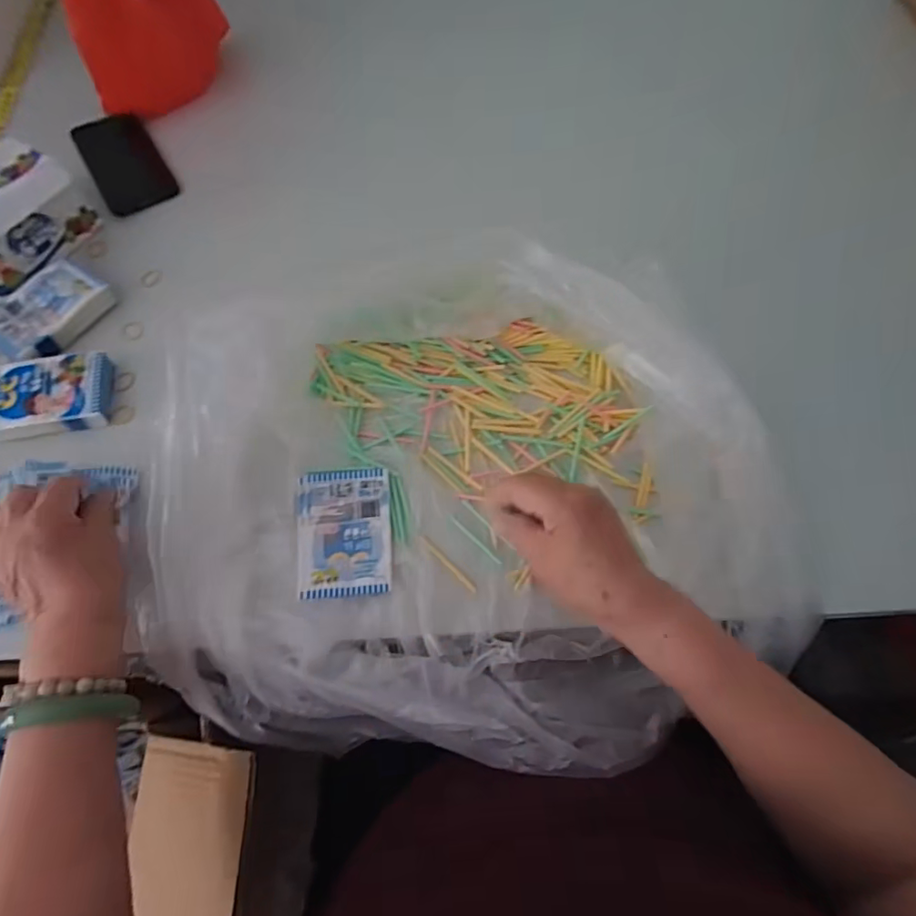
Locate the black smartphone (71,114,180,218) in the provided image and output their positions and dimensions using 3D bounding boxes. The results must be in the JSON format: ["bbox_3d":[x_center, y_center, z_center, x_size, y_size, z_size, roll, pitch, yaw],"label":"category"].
[{"bbox_3d":[-0.387,-0.345,0.614,0.078,0.012,0.152,-31,71,-11],"label":"black smartphone"}]

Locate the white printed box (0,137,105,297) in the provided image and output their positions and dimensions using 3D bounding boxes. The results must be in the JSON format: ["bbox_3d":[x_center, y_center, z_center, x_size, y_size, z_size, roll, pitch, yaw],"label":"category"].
[{"bbox_3d":[-0.450,-0.239,0.523,0.090,0.073,0.131,30,72,11],"label":"white printed box"}]

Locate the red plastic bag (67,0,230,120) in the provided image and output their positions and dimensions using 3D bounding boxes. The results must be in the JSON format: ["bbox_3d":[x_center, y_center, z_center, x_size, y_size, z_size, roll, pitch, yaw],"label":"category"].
[{"bbox_3d":[-0.347,-0.491,0.573,0.164,0.173,0.093,-24,70,-9],"label":"red plastic bag"}]

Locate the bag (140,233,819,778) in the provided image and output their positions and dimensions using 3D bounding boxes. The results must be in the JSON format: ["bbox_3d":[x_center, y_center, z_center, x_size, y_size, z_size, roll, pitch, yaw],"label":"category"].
[{"bbox_3d":[0.006,0.019,0.423,0.479,0.093,0.394,-3,68,-1],"label":"bag"}]

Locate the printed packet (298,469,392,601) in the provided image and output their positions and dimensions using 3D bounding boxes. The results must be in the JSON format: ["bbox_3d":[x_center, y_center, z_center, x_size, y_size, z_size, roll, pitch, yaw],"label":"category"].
[{"bbox_3d":[-0.094,0.060,0.432,0.075,0.007,0.104,-5,68,-1],"label":"printed packet"}]

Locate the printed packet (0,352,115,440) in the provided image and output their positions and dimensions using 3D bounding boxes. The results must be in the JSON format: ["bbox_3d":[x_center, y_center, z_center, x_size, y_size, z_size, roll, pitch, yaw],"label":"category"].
[{"bbox_3d":[-0.373,-0.056,0.479,0.102,0.022,0.075,-6,68,-2],"label":"printed packet"}]

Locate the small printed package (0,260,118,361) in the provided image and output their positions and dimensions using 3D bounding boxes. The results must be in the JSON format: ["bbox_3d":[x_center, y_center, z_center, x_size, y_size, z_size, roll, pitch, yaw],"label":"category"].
[{"bbox_3d":[-0.404,-0.145,0.515,0.071,0.025,0.108,32,72,12],"label":"small printed package"}]

